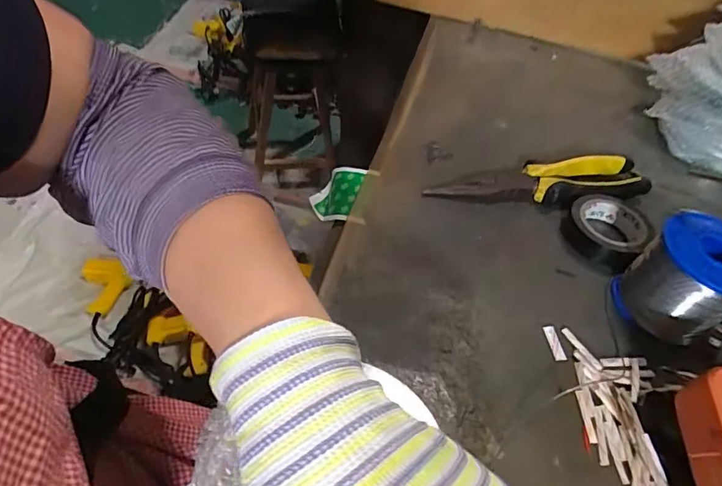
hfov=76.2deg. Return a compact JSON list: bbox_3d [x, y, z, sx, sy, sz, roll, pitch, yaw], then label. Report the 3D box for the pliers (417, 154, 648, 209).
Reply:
[{"bbox_3d":[0.147,-0.050,0.383,0.185,0.013,0.041,-5,51,-11],"label":"pliers"}]

